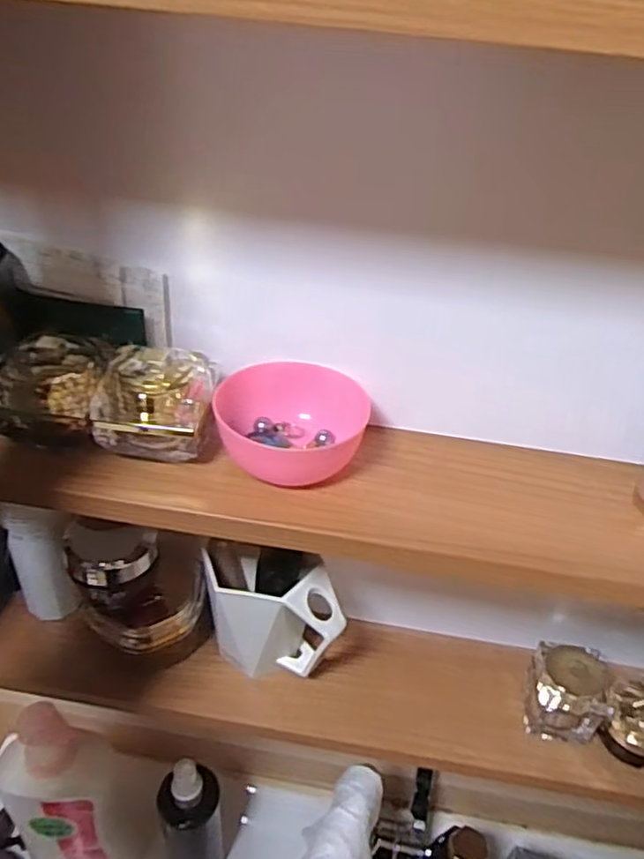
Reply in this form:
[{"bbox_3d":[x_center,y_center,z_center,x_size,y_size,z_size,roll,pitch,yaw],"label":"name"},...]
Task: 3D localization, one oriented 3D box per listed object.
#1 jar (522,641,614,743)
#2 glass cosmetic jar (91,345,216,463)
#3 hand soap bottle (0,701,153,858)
[{"bbox_3d":[0.171,0.186,0.471,0.055,0.057,0.047,15,38,13],"label":"jar"},{"bbox_3d":[-0.096,-0.014,0.384,0.064,0.052,0.047,-1,37,-7],"label":"glass cosmetic jar"},{"bbox_3d":[-0.228,0.349,0.622,0.107,0.221,0.072,-12,40,-21],"label":"hand soap bottle"}]

